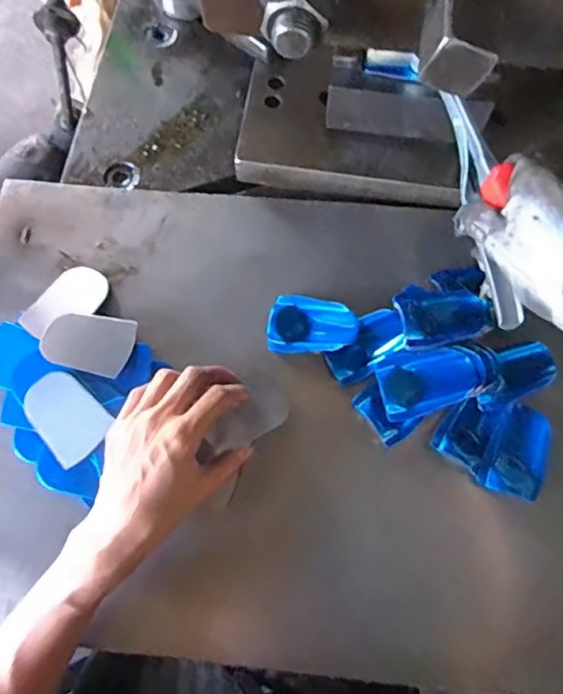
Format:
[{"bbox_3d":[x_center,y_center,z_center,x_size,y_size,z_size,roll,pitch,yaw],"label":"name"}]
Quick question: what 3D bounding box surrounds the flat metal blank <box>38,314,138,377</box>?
[{"bbox_3d":[-0.141,-0.004,0.413,0.065,0.004,0.044,13,70,6],"label":"flat metal blank"}]

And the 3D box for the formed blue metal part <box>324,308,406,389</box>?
[{"bbox_3d":[0.062,0.000,0.409,0.063,0.015,0.033,-45,75,4],"label":"formed blue metal part"}]

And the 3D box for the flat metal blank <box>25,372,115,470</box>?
[{"bbox_3d":[-0.152,0.048,0.397,0.064,0.004,0.045,42,76,14],"label":"flat metal blank"}]

